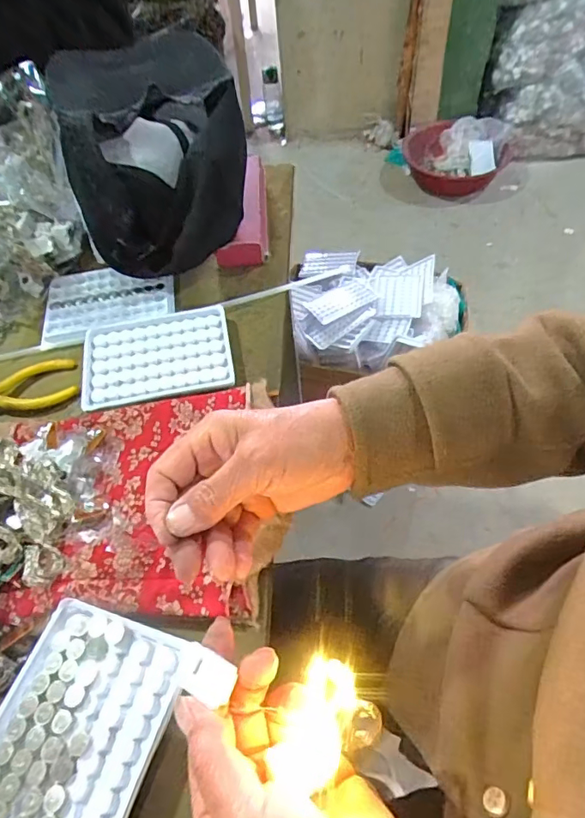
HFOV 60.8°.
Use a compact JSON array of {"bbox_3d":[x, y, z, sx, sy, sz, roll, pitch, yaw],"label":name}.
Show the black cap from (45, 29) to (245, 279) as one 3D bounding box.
[{"bbox_3d":[-0.134,-0.260,0.515,0.160,0.138,0.238,-13,55,-5],"label":"black cap"}]

